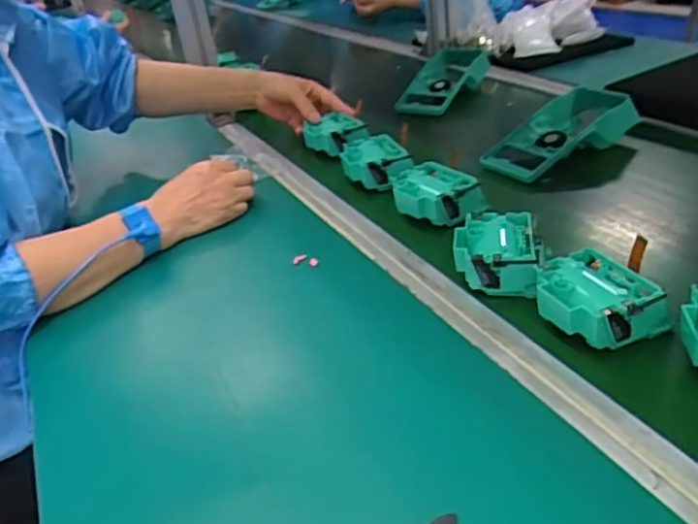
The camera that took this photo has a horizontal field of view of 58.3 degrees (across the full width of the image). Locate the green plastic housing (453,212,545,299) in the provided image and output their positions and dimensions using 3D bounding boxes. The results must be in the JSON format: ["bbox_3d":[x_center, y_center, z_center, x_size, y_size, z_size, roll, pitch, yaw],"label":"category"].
[{"bbox_3d":[0.126,-0.007,0.530,0.072,0.037,0.081,3,32,18],"label":"green plastic housing"}]

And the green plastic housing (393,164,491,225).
[{"bbox_3d":[0.086,-0.065,0.637,0.068,0.042,0.085,-23,30,-24],"label":"green plastic housing"}]

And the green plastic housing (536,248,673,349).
[{"bbox_3d":[0.178,0.028,0.458,0.073,0.036,0.078,-16,32,-13],"label":"green plastic housing"}]

